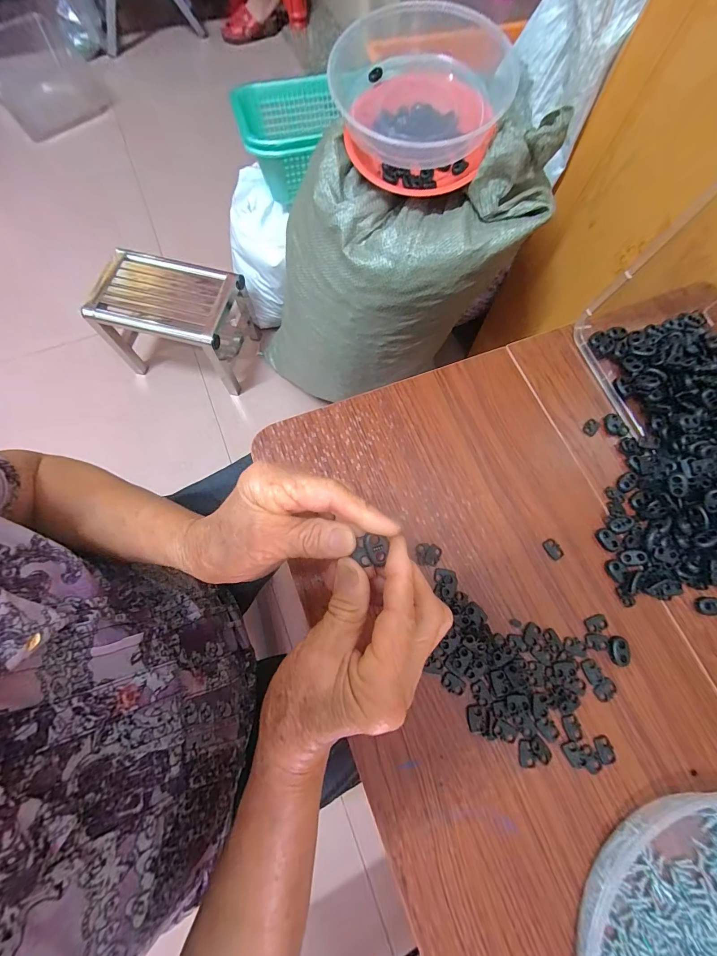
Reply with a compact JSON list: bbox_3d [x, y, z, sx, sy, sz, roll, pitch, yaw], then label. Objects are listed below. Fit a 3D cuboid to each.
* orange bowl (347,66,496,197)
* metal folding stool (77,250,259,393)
[{"bbox_3d":[0.074,-0.447,0.468,0.175,0.061,0.162,0,73,-1],"label":"orange bowl"},{"bbox_3d":[-0.428,-0.373,0.851,0.315,0.201,0.209,10,73,2],"label":"metal folding stool"}]

